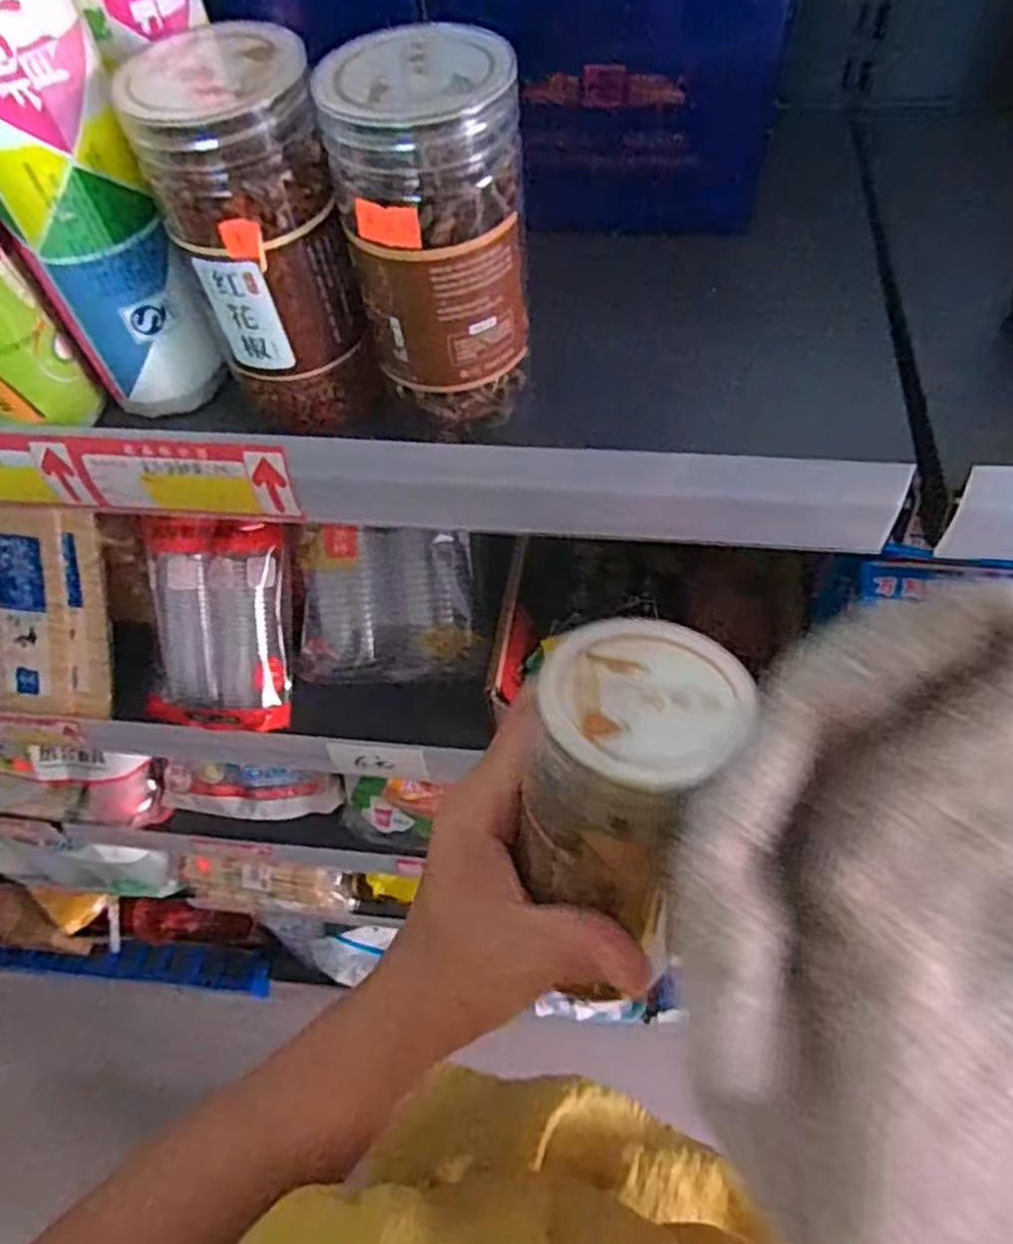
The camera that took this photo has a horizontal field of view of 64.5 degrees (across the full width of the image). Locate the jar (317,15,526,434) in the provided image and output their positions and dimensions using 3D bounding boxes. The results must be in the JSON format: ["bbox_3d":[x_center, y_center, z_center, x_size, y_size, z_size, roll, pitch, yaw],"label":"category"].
[{"bbox_3d":[-0.023,-0.123,0.271,0.057,0.116,0.052,-2,58,3],"label":"jar"}]

